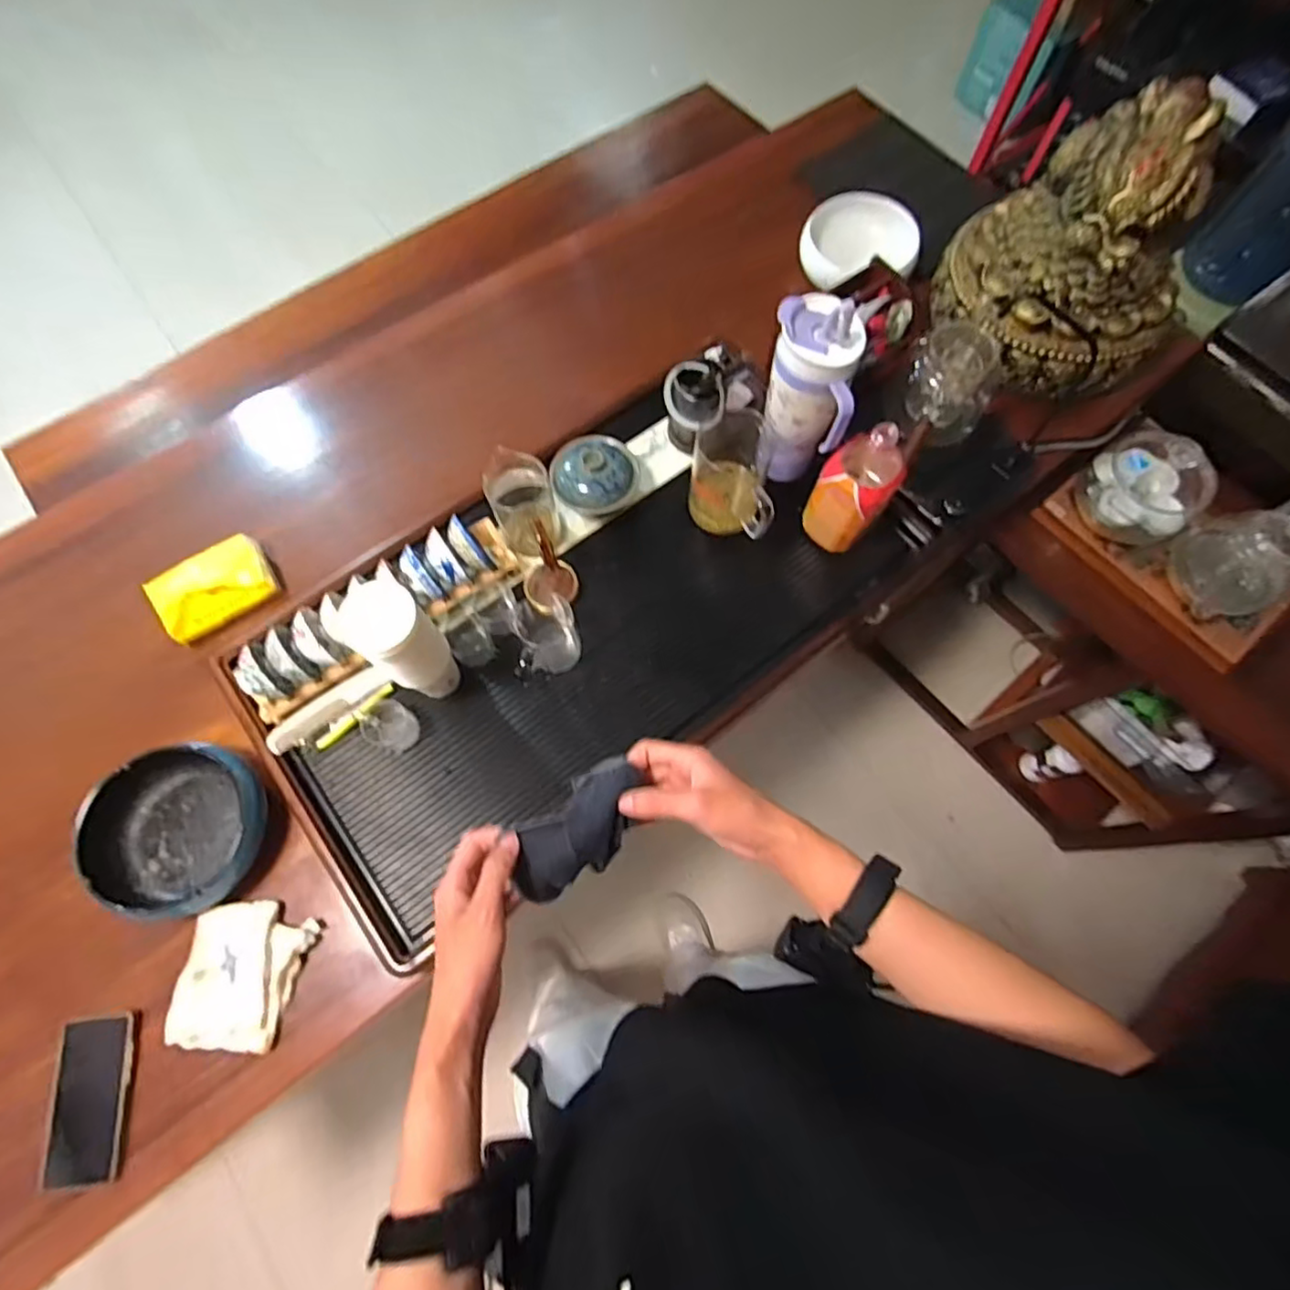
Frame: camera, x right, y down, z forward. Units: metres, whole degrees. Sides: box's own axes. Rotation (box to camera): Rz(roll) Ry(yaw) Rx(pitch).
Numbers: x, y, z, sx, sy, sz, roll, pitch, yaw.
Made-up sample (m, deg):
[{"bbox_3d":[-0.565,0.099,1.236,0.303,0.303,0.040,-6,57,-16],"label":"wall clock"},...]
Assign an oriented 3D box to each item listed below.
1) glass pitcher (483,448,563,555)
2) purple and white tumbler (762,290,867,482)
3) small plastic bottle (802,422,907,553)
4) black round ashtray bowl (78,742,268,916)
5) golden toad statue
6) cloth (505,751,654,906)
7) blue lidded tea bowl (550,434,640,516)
[{"bbox_3d":[-0.162,-0.190,0.854,0.080,0.119,0.090,-10,71,-4],"label":"glass pitcher"},{"bbox_3d":[0.202,-0.315,0.809,0.098,0.224,0.122,9,70,3],"label":"purple and white tumbler"},{"bbox_3d":[0.277,-0.211,0.829,0.080,0.194,0.101,43,75,14],"label":"small plastic bottle"},{"bbox_3d":[-0.576,0.230,0.795,0.195,0.087,0.198,0,70,0],"label":"black round ashtray bowl"},{"bbox_3d":[0.660,-0.596,0.949,0.340,0.293,0.274,18,71,6],"label":"golden toad statue"},{"bbox_3d":[-0.050,0.146,0.502,0.122,0.039,0.062,-36,74,-12],"label":"cloth"},{"bbox_3d":[-0.070,-0.235,0.902,0.101,0.101,0.110,0,70,0],"label":"blue lidded tea bowl"}]

